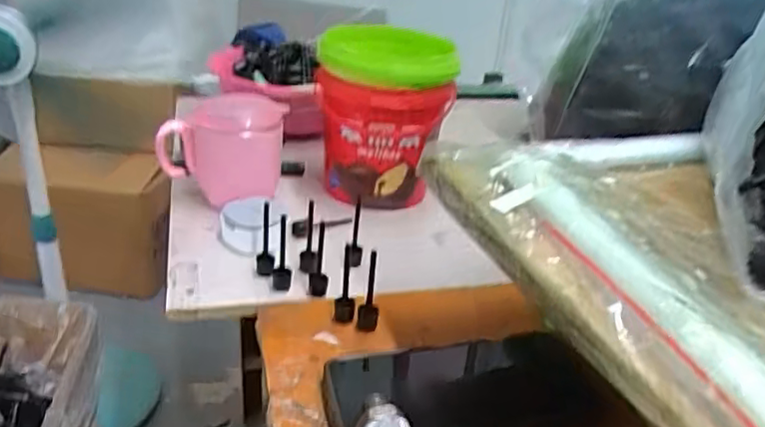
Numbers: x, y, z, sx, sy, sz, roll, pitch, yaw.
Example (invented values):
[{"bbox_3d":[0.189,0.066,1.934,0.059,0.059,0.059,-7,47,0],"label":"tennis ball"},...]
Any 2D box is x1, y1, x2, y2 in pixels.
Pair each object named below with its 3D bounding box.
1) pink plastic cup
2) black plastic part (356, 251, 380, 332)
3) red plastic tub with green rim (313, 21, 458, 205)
[{"bbox_3d":[-0.143,-0.060,0.593,0.105,0.094,0.083,15,29,17],"label":"pink plastic cup"},{"bbox_3d":[-0.011,0.053,0.440,0.016,0.060,0.020,4,27,-3],"label":"black plastic part"},{"bbox_3d":[-0.004,-0.096,0.629,0.120,0.156,0.124,-2,28,-15],"label":"red plastic tub with green rim"}]

